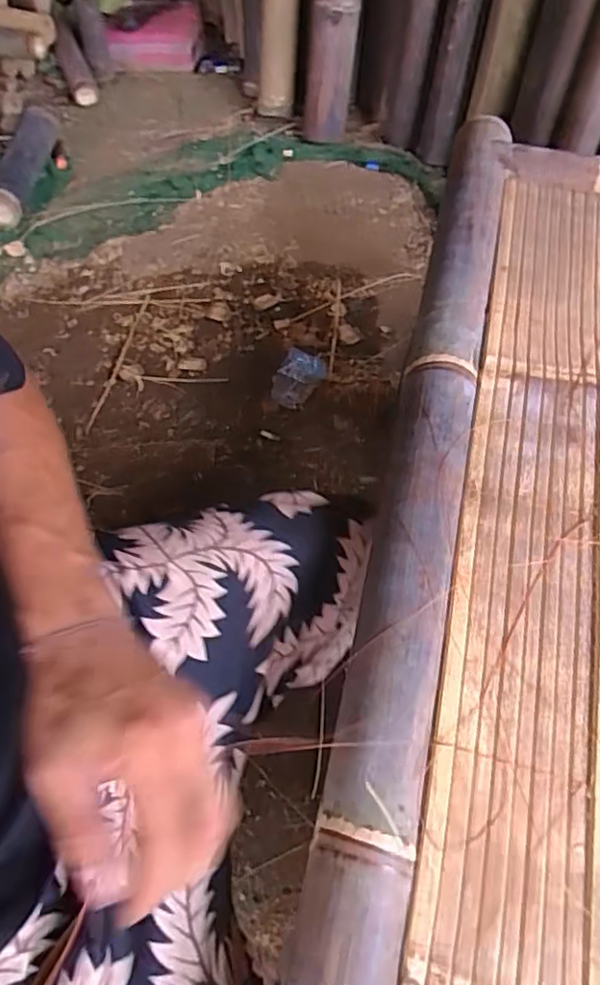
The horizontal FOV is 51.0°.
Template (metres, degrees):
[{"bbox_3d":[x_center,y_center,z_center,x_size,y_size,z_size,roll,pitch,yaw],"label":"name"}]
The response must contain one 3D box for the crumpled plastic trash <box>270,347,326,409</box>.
[{"bbox_3d":[-0.008,-0.189,1.026,0.072,0.041,0.099,28,64,15],"label":"crumpled plastic trash"}]

